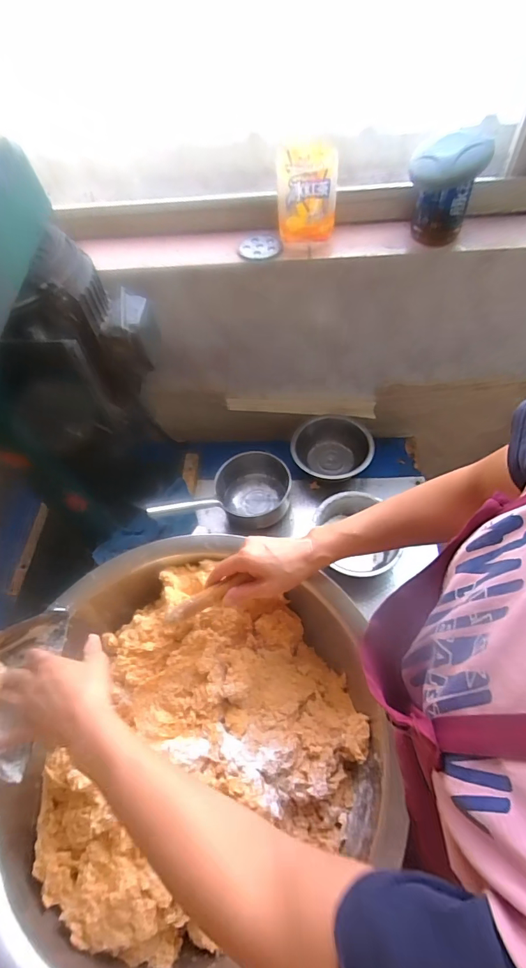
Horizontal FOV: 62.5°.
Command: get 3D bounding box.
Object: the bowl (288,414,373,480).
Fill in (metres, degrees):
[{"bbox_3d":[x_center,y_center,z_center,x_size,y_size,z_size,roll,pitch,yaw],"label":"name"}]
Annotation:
[{"bbox_3d":[0.162,-0.077,1.042,0.184,0.069,0.177,-2,56,3],"label":"bowl"}]

